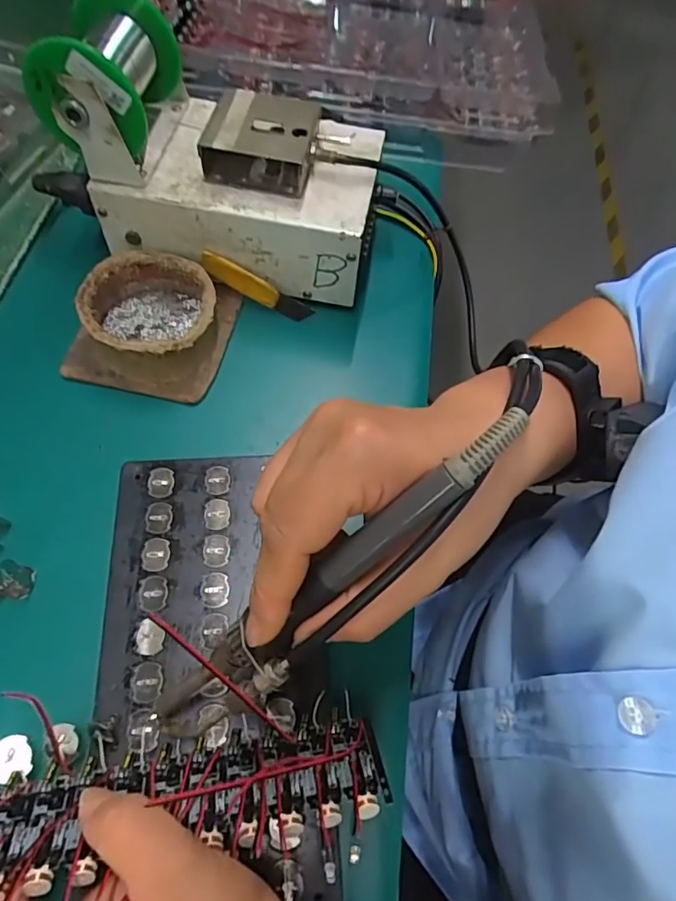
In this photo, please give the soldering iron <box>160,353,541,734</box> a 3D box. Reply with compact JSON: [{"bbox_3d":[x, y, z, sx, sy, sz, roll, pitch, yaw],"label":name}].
[{"bbox_3d":[-0.006,0.057,0.210,0.187,0.013,0.024,-45,67,15],"label":"soldering iron"}]

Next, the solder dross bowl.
[{"bbox_3d":[-0.121,-0.090,0.364,0.080,0.037,0.085,1,60,-2],"label":"solder dross bowl"}]

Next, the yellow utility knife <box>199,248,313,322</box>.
[{"bbox_3d":[-0.056,-0.113,0.384,0.081,0.019,0.007,26,60,-14],"label":"yellow utility knife"}]

